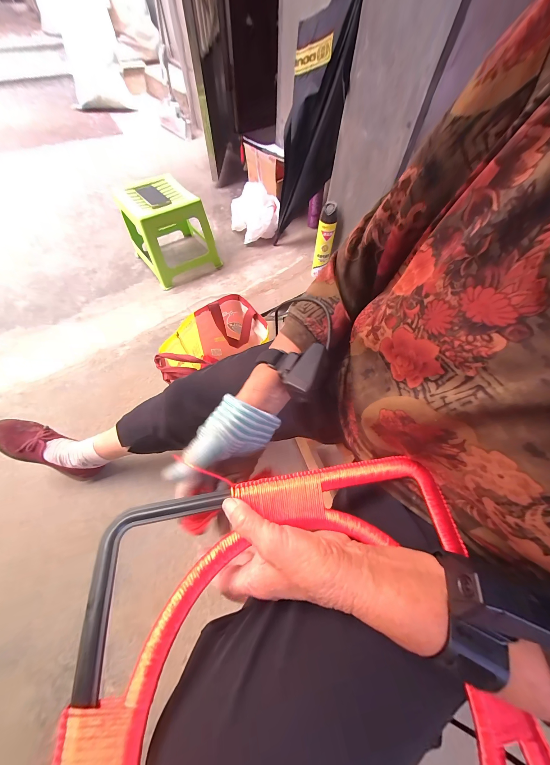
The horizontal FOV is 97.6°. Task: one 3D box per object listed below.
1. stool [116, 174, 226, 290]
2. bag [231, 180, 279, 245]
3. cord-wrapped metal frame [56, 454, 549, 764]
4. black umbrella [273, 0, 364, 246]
[{"bbox_3d":[-0.457,-0.648,1.034,0.313,0.291,0.295,-27,64,-14],"label":"stool"},{"bbox_3d":[-0.089,-0.819,1.163,0.207,0.158,0.180,-27,65,-15],"label":"bag"},{"bbox_3d":[0.030,0.243,0.175,0.328,0.019,0.334,-5,62,-11],"label":"cord-wrapped metal frame"},{"bbox_3d":[0.133,-0.852,0.881,0.182,0.644,0.118,-9,69,-10],"label":"black umbrella"}]

